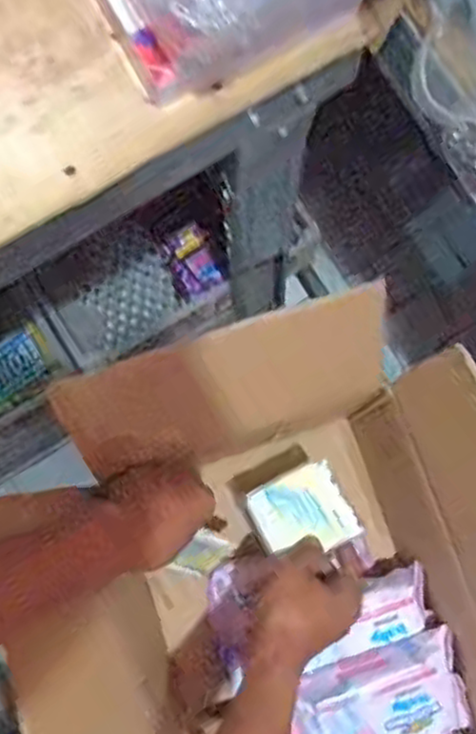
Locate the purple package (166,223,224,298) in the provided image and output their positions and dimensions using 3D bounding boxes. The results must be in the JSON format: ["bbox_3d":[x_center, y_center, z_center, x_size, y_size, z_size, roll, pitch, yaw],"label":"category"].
[{"bbox_3d":[-0.070,-0.165,1.128,0.071,0.020,0.121,-23,64,8],"label":"purple package"}]

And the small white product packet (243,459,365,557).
[{"bbox_3d":[0.055,0.128,0.630,0.083,0.010,0.073,-26,79,-6],"label":"small white product packet"}]

